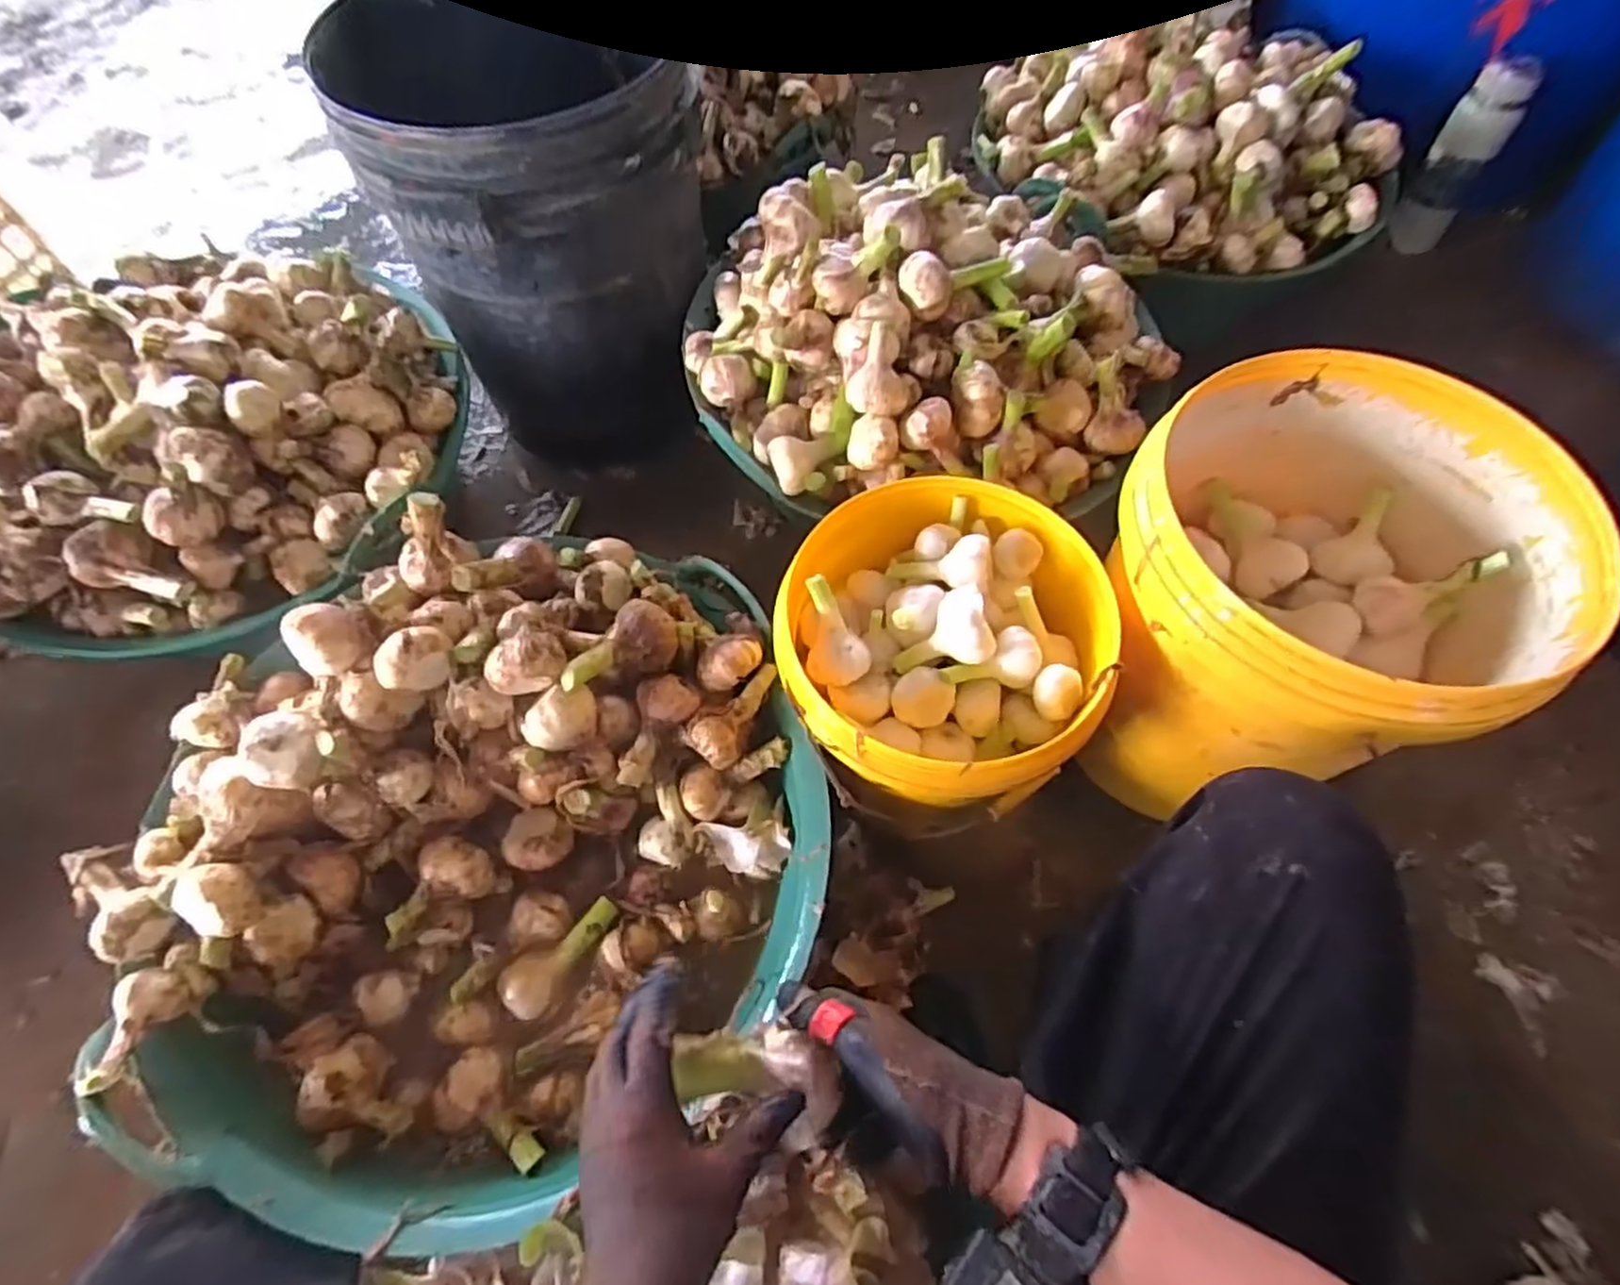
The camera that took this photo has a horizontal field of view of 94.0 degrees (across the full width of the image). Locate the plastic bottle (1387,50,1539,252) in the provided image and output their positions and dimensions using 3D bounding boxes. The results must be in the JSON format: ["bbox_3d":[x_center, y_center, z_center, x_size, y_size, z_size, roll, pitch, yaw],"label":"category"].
[{"bbox_3d":[0.965,-0.710,1.118,0.089,0.241,0.076,24,32,11],"label":"plastic bottle"}]

